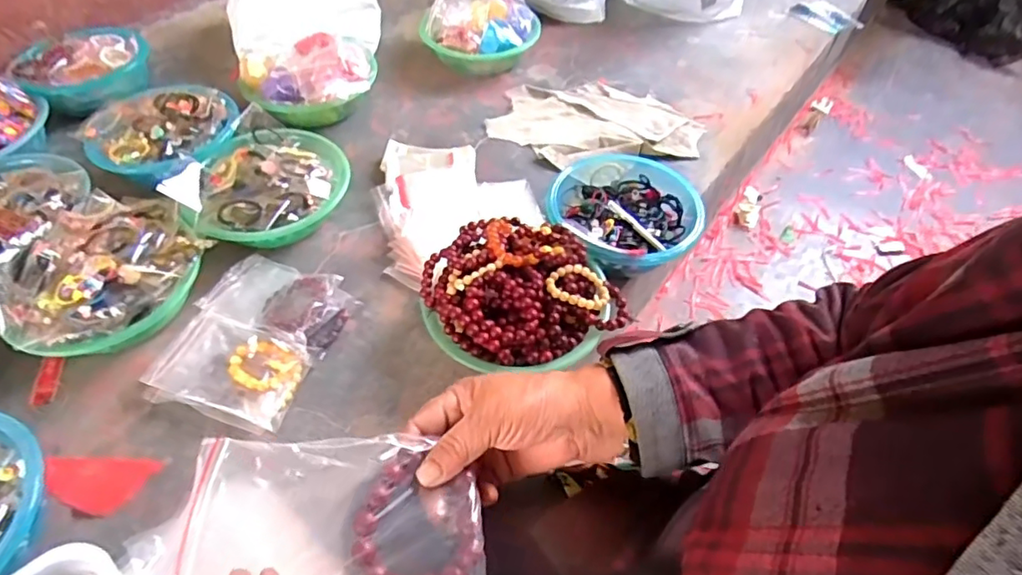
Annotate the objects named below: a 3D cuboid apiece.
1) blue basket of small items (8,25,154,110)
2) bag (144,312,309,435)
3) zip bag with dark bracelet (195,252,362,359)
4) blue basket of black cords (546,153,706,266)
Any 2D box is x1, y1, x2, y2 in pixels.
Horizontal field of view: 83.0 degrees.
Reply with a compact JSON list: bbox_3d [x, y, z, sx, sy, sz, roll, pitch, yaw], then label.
[{"bbox_3d":[-0.783,-0.407,1.066,0.210,0.063,0.184,-23,56,-18],"label":"blue basket of small items"},{"bbox_3d":[-0.349,0.103,0.722,0.173,0.039,0.119,17,53,11],"label":"bag"},{"bbox_3d":[-0.314,0.018,0.788,0.183,0.052,0.108,19,54,13],"label":"zip bag with dark bracelet"},{"bbox_3d":[0.169,-0.106,0.871,0.223,0.076,0.236,19,53,13],"label":"blue basket of black cords"}]

